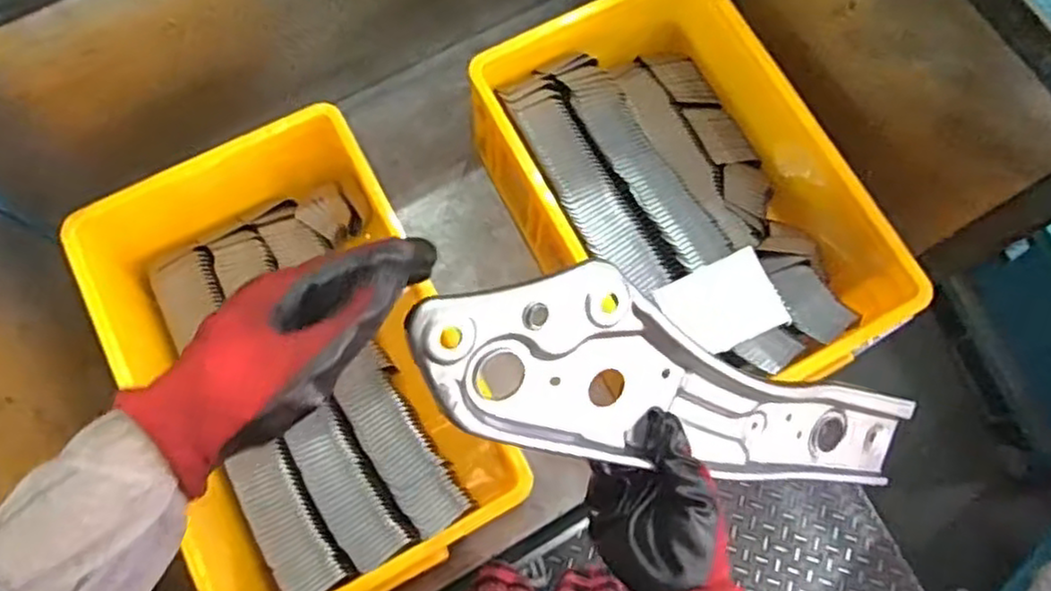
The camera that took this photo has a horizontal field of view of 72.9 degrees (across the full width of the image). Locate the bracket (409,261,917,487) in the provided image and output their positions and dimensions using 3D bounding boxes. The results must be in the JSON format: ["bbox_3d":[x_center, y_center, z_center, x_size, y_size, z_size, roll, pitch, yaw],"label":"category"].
[{"bbox_3d":[0.121,0.076,0.485,0.435,0.013,0.112,22,97,-32],"label":"bracket"}]

